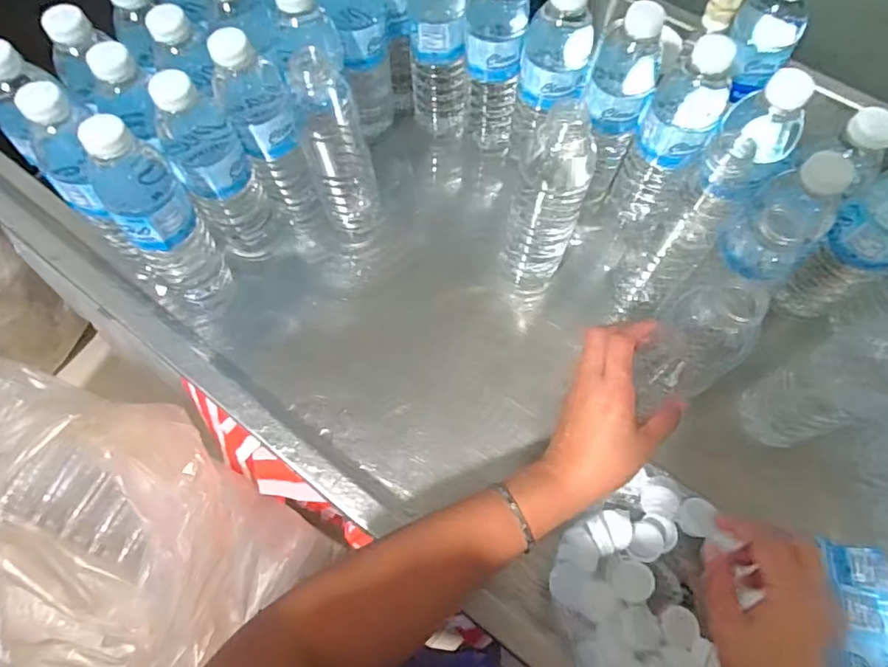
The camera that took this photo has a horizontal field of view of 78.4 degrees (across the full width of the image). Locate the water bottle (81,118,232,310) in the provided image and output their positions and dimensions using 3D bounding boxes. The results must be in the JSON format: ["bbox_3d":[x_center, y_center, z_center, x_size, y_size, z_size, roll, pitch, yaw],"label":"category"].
[{"bbox_3d":[-0.257,-0.096,0.485,0.072,0.210,0.068,-39,72,-17],"label":"water bottle"}]

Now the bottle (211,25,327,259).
[{"bbox_3d":[-0.161,-0.167,0.520,0.060,0.221,0.073,-15,67,-8],"label":"bottle"}]

